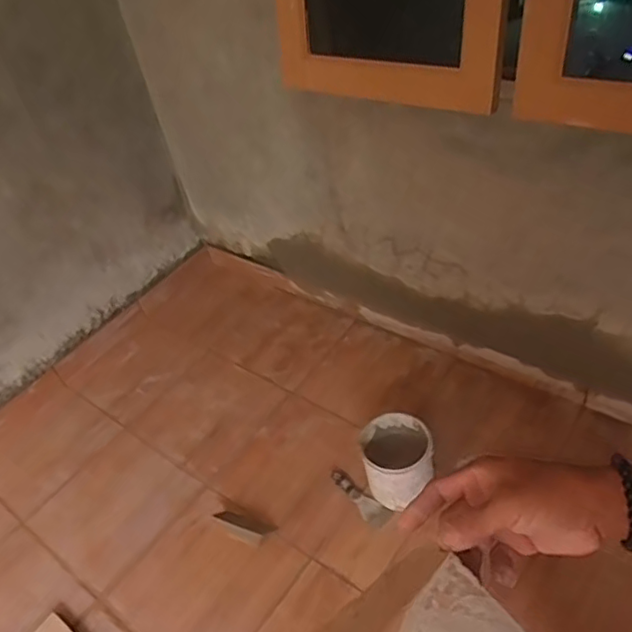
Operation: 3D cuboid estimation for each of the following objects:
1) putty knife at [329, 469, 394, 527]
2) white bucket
[{"bbox_3d":[0.117,0.493,1.595,0.058,0.034,0.220,-34,45,-22],"label":"putty knife"},{"bbox_3d":[0.215,0.397,1.553,0.179,0.189,0.195,-7,41,6],"label":"white bucket"}]

